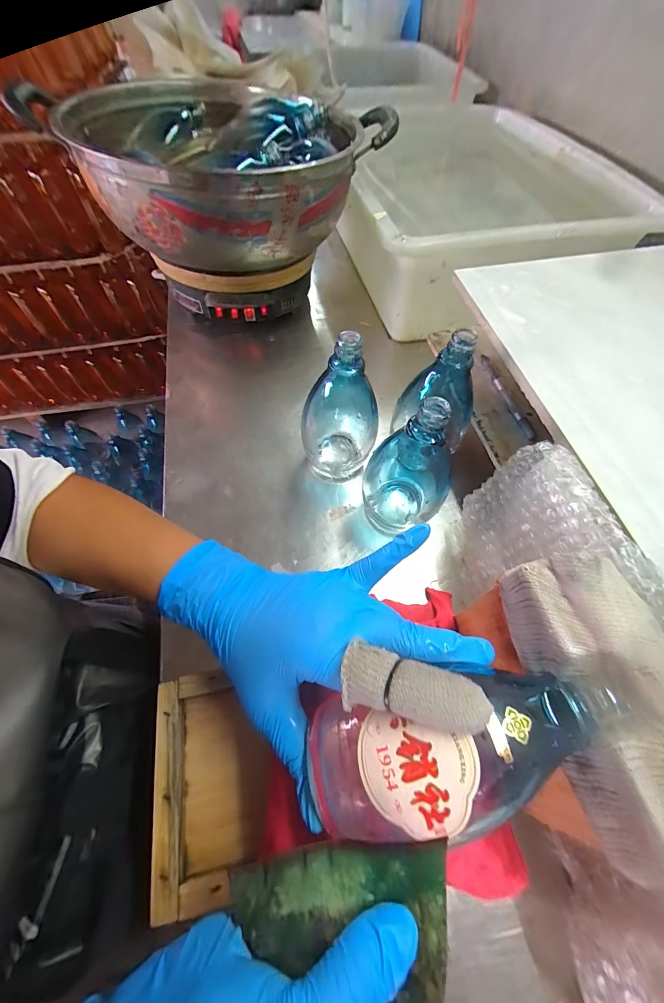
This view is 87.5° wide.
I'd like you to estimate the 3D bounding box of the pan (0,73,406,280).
[{"bbox_3d":[-0.149,-0.441,0.454,0.376,0.101,0.356,-1,61,2],"label":"pan"}]

